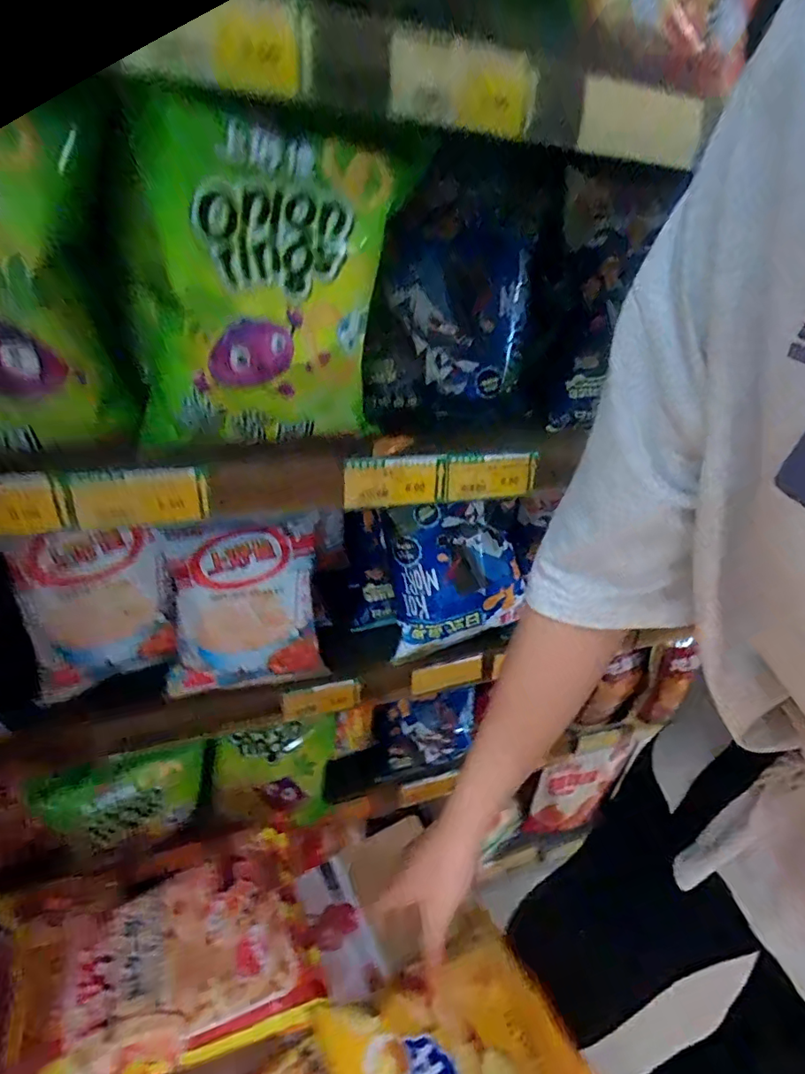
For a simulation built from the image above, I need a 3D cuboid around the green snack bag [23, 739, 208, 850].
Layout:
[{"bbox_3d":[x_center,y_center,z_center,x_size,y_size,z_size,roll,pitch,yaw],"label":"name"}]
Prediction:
[{"bbox_3d":[-0.294,0.280,0.545,0.159,0.127,0.037,-10,39,-22],"label":"green snack bag"}]

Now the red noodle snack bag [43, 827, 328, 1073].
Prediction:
[{"bbox_3d":[-0.191,0.362,0.437,0.215,0.044,0.160,-10,39,-23],"label":"red noodle snack bag"}]

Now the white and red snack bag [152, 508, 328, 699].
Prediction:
[{"bbox_3d":[-0.160,0.070,0.524,0.145,0.172,0.050,-1,8,-24],"label":"white and red snack bag"}]

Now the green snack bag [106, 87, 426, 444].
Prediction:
[{"bbox_3d":[-0.079,-0.146,0.321,0.171,0.180,0.046,-8,38,-21],"label":"green snack bag"}]

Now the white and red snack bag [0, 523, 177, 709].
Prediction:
[{"bbox_3d":[-0.291,0.077,0.488,0.126,0.152,0.042,-8,38,-21],"label":"white and red snack bag"}]

